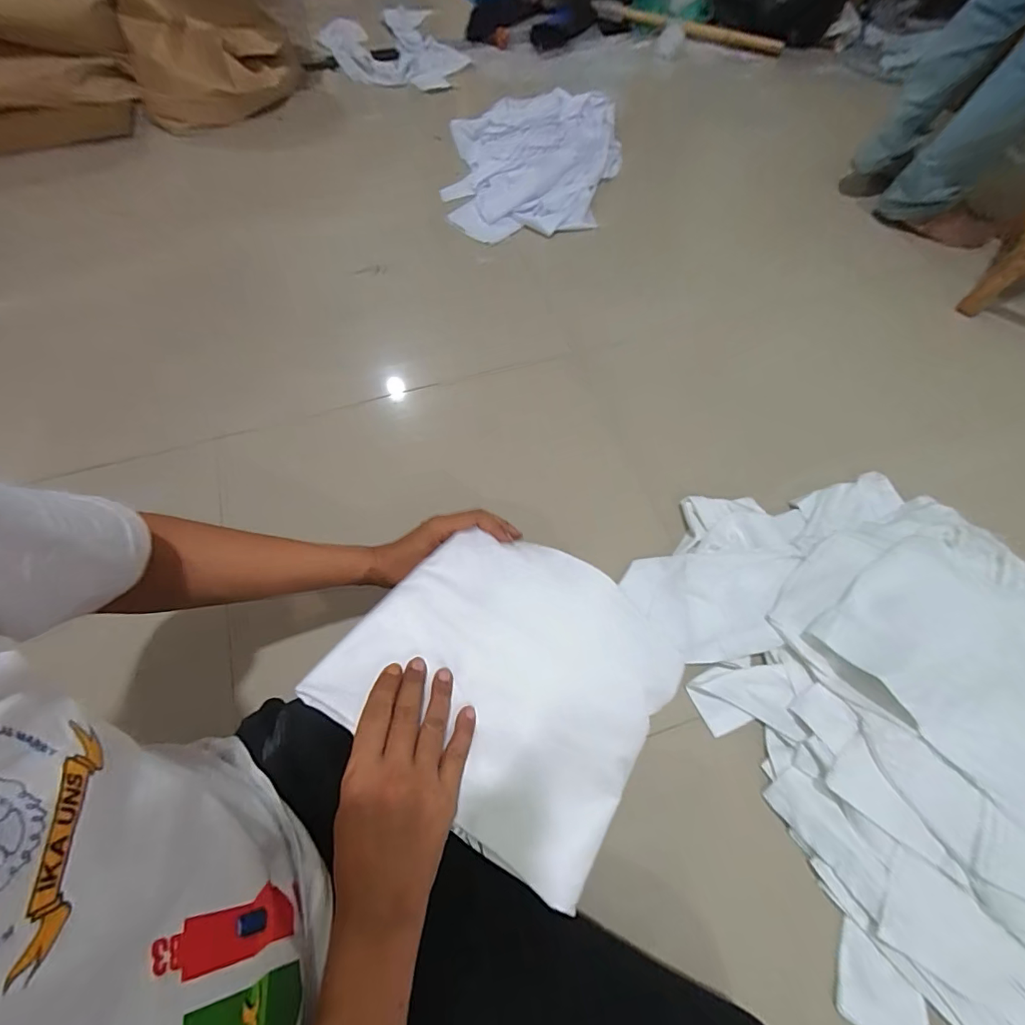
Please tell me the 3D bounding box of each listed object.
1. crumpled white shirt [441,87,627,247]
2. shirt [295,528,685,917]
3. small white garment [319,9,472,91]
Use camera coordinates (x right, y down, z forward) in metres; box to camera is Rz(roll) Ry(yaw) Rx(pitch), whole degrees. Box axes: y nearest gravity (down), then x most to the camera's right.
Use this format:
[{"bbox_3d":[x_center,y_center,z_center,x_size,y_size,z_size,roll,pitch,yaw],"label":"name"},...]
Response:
[{"bbox_3d":[0.051,-0.814,1.080,0.389,0.063,0.499,1,63,3],"label":"crumpled white shirt"},{"bbox_3d":[0.003,0.150,0.443,0.277,0.054,0.250,38,64,4],"label":"shirt"},{"bbox_3d":[-0.346,-1.338,1.350,0.363,0.047,0.478,-18,64,-9],"label":"small white garment"}]

